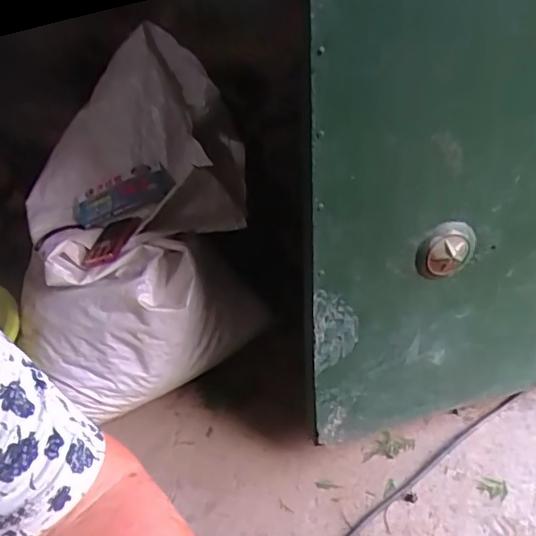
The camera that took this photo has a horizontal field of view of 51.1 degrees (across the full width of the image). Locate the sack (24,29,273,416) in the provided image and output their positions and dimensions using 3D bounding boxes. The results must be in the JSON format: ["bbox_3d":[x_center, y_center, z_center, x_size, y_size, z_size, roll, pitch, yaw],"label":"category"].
[{"bbox_3d":[-0.224,-0.078,0.988,0.375,0.521,0.355,-6,30,-4],"label":"sack"}]

